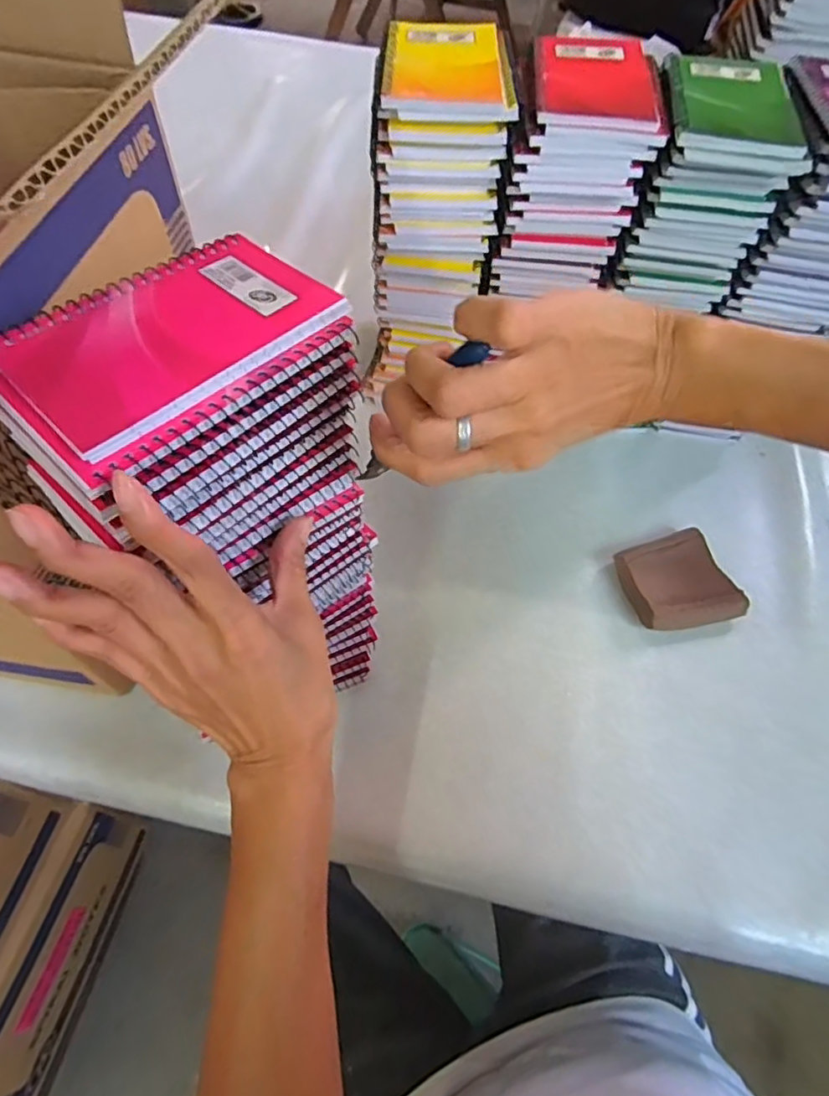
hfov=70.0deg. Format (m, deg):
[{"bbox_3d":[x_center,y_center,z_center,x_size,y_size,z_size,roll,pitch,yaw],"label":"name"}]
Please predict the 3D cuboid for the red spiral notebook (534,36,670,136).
[{"bbox_3d":[0.132,-0.333,0.423,0.088,0.009,0.128,5,59,3],"label":"red spiral notebook"}]

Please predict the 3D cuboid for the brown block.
[{"bbox_3d":[0.228,0.029,0.514,0.092,0.024,0.085,-13,60,-12],"label":"brown block"}]

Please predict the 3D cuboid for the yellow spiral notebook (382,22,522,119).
[{"bbox_3d":[0.024,-0.345,0.423,0.091,0.016,0.120,2,58,-3],"label":"yellow spiral notebook"}]

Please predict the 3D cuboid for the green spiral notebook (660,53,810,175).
[{"bbox_3d":[0.226,-0.311,0.418,0.090,0.017,0.133,11,58,3],"label":"green spiral notebook"}]

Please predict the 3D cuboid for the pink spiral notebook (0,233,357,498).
[{"bbox_3d":[-0.102,-0.090,0.252,0.135,0.008,0.094,-39,68,-24],"label":"pink spiral notebook"}]

